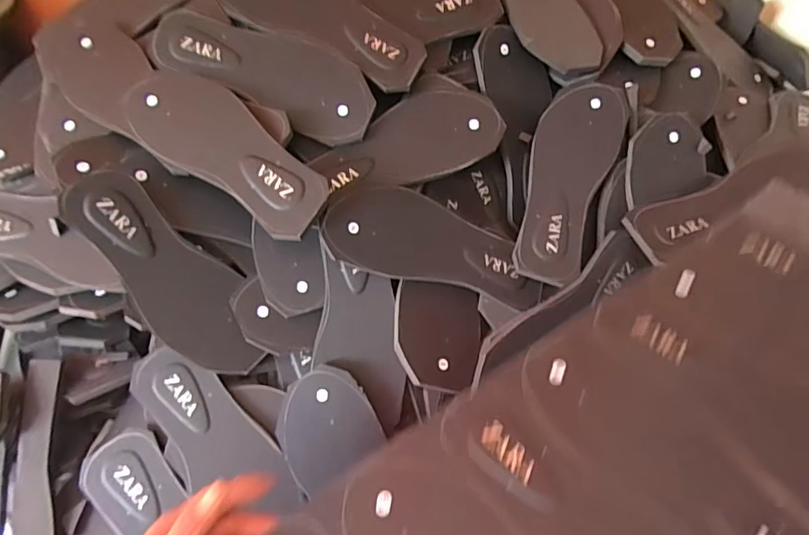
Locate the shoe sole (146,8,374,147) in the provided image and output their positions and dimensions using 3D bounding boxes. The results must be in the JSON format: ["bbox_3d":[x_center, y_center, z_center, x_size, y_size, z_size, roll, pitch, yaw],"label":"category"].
[{"bbox_3d":[-0.152,-0.223,0.536,0.247,0.012,0.097,25,78,-1],"label":"shoe sole"}]

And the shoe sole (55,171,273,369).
[{"bbox_3d":[-0.238,0.008,0.492,0.089,0.013,0.242,-41,102,-23],"label":"shoe sole"}]

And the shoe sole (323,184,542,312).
[{"bbox_3d":[0.038,-0.026,0.527,0.245,0.013,0.092,15,82,-15],"label":"shoe sole"}]

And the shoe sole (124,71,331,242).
[{"bbox_3d":[-0.185,-0.128,0.498,0.252,0.009,0.095,34,79,11],"label":"shoe sole"}]

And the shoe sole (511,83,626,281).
[{"bbox_3d":[0.188,-0.106,0.562,0.099,0.010,0.249,22,78,5],"label":"shoe sole"}]

